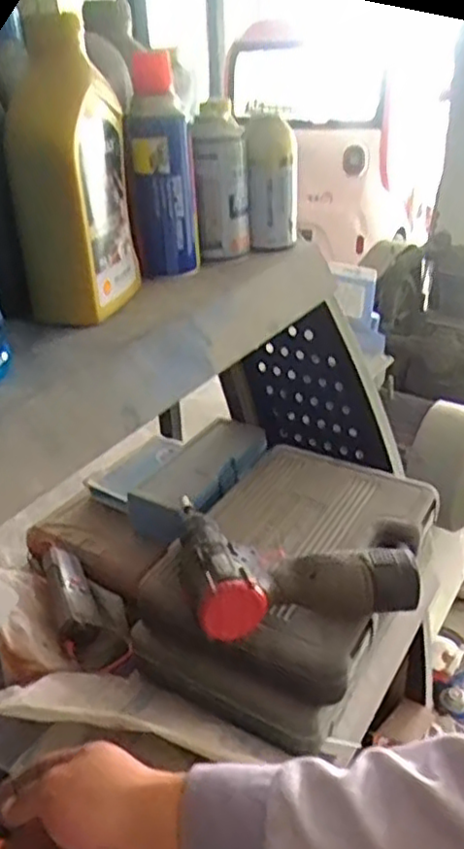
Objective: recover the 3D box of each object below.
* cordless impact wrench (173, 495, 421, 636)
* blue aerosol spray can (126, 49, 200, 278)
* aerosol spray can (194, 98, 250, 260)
[{"bbox_3d":[0.056,0.118,0.635,0.195,0.059,0.166,-5,29,-8],"label":"cordless impact wrench"},{"bbox_3d":[-0.063,-0.230,0.616,0.040,0.182,0.049,9,30,18],"label":"blue aerosol spray can"},{"bbox_3d":[-0.008,-0.235,0.672,0.053,0.130,0.061,-2,28,-2],"label":"aerosol spray can"}]

